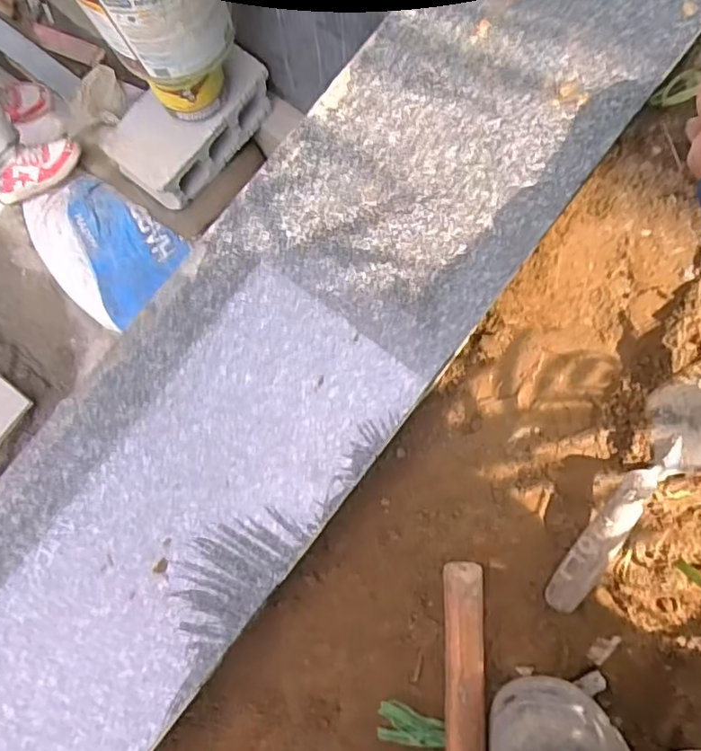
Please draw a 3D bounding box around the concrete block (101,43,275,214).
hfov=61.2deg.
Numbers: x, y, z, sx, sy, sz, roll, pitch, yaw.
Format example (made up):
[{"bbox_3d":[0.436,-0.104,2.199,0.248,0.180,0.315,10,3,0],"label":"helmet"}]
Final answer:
[{"bbox_3d":[-0.395,-0.633,1.466,0.212,0.152,0.415,42,82,6],"label":"concrete block"}]

